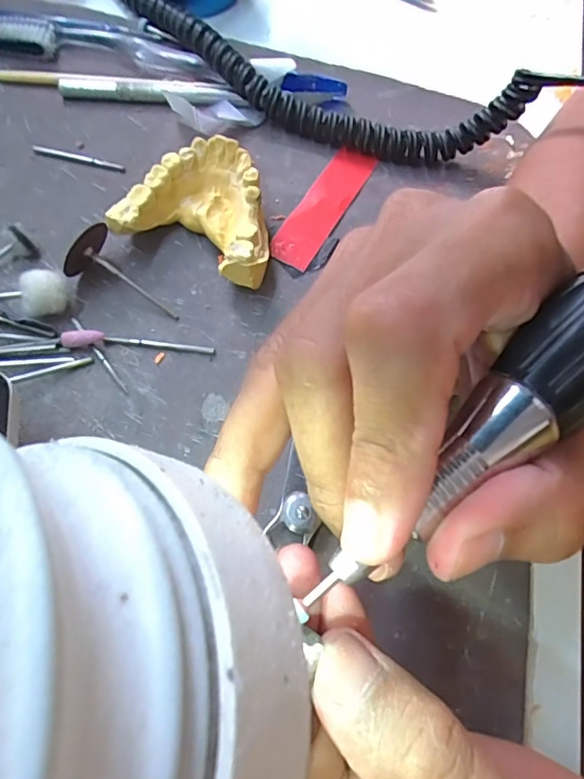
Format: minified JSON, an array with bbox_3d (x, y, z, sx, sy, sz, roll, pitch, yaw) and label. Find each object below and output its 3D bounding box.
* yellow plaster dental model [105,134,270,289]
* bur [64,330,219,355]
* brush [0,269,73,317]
[{"bbox_3d":[-0.035,-0.076,0.222,0.064,0.027,0.052,22,66,5],"label":"yellow plaster dental model"},{"bbox_3d":[-0.060,-0.020,0.206,0.057,0.008,0.007,1,65,-5],"label":"bur"},{"bbox_3d":[-0.111,-0.035,0.204,0.044,0.016,0.015,-4,66,-7],"label":"brush"}]

